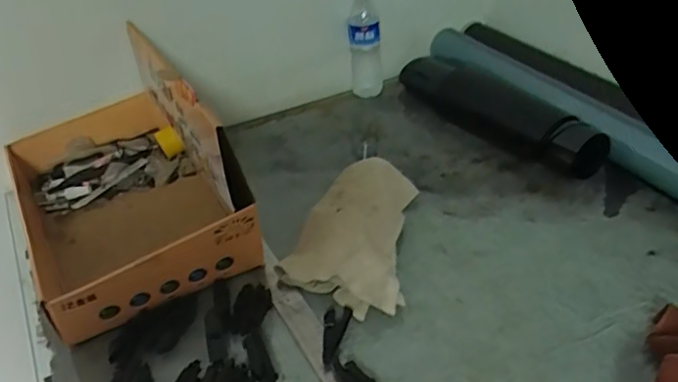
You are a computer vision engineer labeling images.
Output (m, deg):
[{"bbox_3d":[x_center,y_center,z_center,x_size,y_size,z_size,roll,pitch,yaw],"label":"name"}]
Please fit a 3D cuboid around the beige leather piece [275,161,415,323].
[{"bbox_3d":[0.028,0.054,0.840,0.170,0.056,0.288,9,37,13],"label":"beige leather piece"}]

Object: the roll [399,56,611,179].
[{"bbox_3d":[0.298,-0.173,1.122,0.110,0.086,0.499,-22,42,-27],"label":"roll"}]

